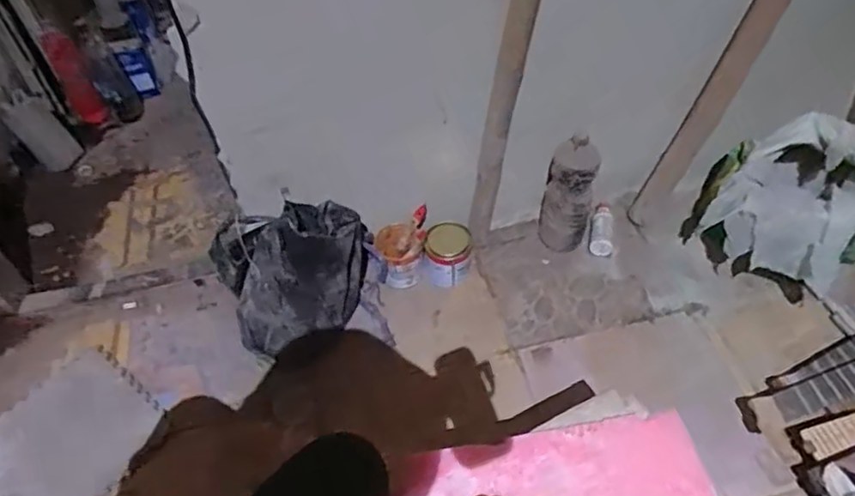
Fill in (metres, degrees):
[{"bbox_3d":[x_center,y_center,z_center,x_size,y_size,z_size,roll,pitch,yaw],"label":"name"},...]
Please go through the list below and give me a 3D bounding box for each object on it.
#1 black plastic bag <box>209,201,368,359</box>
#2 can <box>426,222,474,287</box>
[{"bbox_3d":[-0.250,0.051,1.206,0.293,0.347,0.150,-17,50,-11],"label":"black plastic bag"},{"bbox_3d":[0.047,0.020,1.369,0.106,0.105,0.109,-2,49,2],"label":"can"}]

